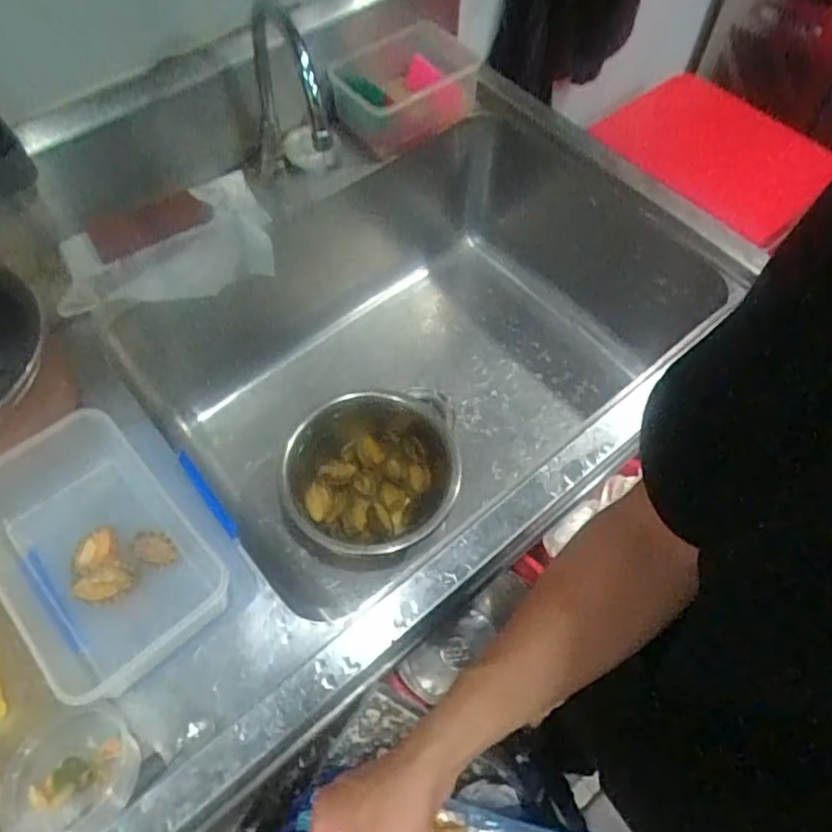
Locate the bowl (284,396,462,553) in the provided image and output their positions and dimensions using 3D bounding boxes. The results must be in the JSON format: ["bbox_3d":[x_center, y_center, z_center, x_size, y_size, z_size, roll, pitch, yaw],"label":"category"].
[{"bbox_3d":[-0.059,0.087,0.929,0.229,0.127,0.243,0,59,0],"label":"bowl"}]

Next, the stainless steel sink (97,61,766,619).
[{"bbox_3d":[-0.014,-0.135,0.992,0.734,0.354,0.520,-32,64,-18],"label":"stainless steel sink"}]

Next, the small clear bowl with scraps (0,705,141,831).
[{"bbox_3d":[-0.295,0.305,0.541,0.098,0.055,0.101,0,59,0],"label":"small clear bowl with scraps"}]

